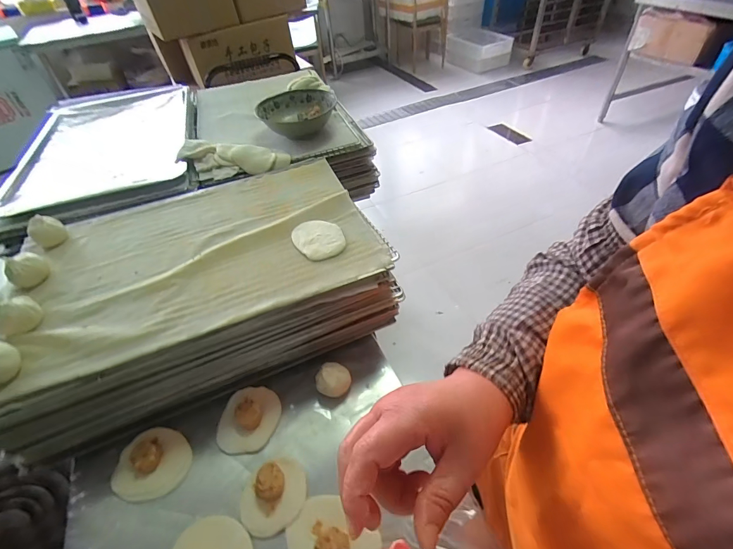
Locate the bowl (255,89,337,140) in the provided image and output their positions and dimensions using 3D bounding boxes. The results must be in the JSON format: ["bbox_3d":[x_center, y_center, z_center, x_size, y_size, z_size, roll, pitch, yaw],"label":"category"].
[{"bbox_3d":[-0.170,-0.395,0.898,0.183,0.068,0.183,-4,46,3],"label":"bowl"}]

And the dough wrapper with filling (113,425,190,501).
[{"bbox_3d":[-0.307,0.270,0.514,0.091,0.028,0.093,-3,46,3],"label":"dough wrapper with filling"}]

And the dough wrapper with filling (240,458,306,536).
[{"bbox_3d":[-0.124,0.286,0.469,0.086,0.034,0.077,-25,48,-17],"label":"dough wrapper with filling"}]

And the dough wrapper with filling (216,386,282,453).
[{"bbox_3d":[-0.178,0.217,0.548,0.081,0.028,0.094,4,46,10],"label":"dough wrapper with filling"}]

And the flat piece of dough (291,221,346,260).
[{"bbox_3d":[-0.080,-0.062,0.598,0.076,0.009,0.098,-28,50,-20],"label":"flat piece of dough"}]

